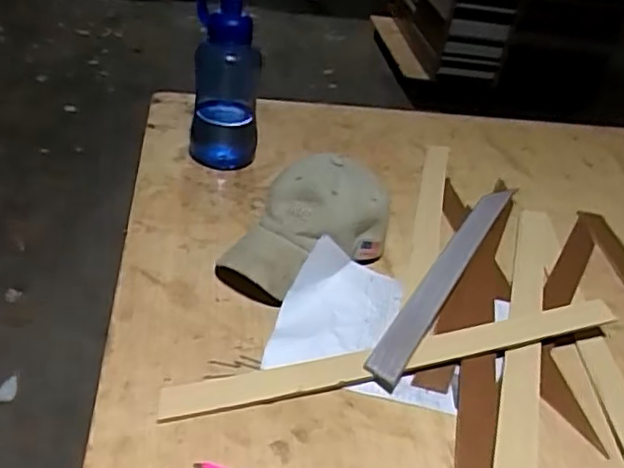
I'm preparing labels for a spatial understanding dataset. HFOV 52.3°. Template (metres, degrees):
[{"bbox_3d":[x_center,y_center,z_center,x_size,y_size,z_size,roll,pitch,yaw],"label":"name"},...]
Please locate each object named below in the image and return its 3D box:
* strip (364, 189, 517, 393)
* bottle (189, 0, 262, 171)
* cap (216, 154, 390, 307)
[{"bbox_3d":[0.194,0.044,0.883,0.042,0.027,0.490,23,37,20],"label":"strip"},{"bbox_3d":[-0.135,-0.233,0.997,0.107,0.274,0.098,2,35,-9],"label":"bottle"},{"bbox_3d":[0.000,-0.012,0.844,0.149,0.117,0.234,26,38,24],"label":"cap"}]

